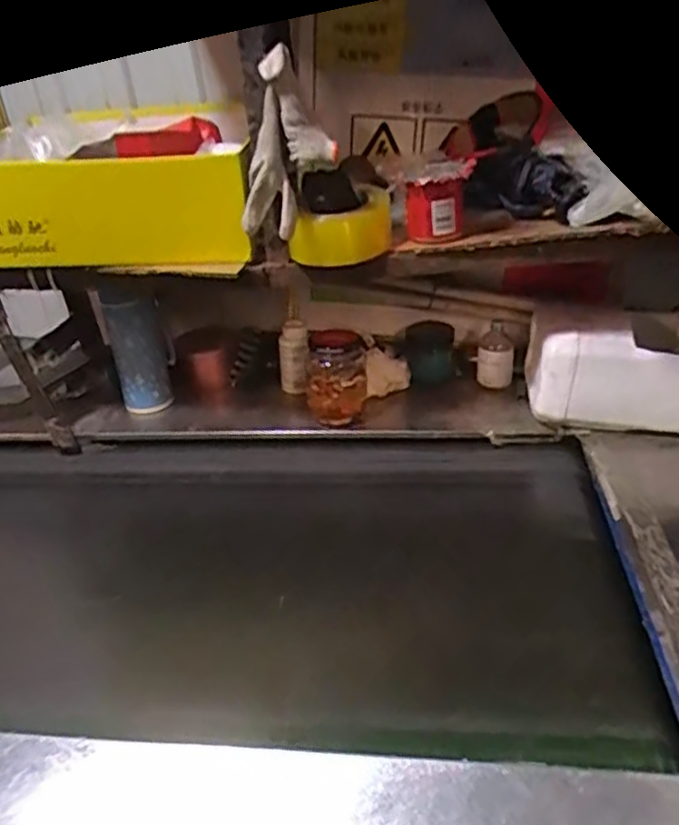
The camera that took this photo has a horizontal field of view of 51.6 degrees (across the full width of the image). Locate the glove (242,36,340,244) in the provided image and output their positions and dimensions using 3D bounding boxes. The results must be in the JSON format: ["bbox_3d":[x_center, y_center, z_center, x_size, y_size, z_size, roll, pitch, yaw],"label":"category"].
[{"bbox_3d":[-0.053,-0.265,0.700,0.096,0.167,0.037,-7,32,-3],"label":"glove"}]

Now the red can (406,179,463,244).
[{"bbox_3d":[0.105,-0.223,0.771,0.062,0.064,0.049,-1,32,7],"label":"red can"}]

